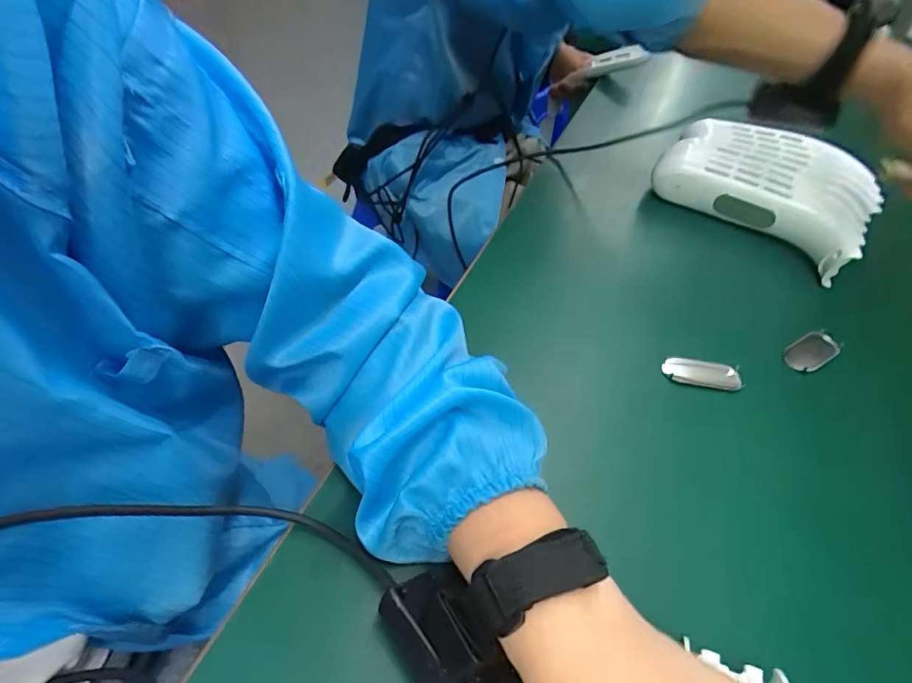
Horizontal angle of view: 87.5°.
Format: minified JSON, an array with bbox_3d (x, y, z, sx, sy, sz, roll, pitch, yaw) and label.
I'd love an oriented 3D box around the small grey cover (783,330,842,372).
[{"bbox_3d":[0.288,0.008,0.387,0.060,0.007,0.026,-23,55,-24],"label":"small grey cover"}]

